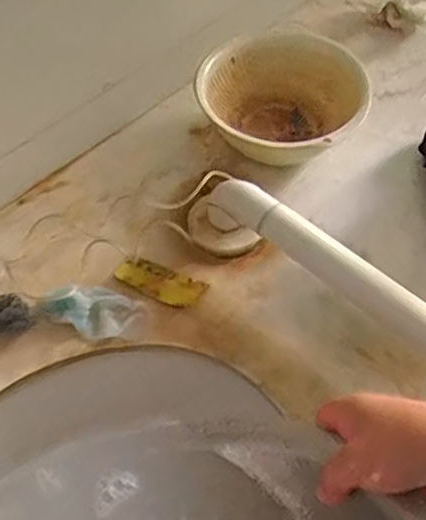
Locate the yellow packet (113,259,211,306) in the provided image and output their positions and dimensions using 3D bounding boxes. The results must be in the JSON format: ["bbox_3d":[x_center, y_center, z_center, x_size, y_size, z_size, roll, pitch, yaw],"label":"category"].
[{"bbox_3d":[-0.050,0.020,0.613,0.081,0.012,0.036,20,58,14],"label":"yellow packet"}]

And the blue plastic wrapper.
[{"bbox_3d":[-0.108,0.043,0.591,0.087,0.018,0.048,19,57,13],"label":"blue plastic wrapper"}]

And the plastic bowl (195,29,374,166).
[{"bbox_3d":[0.072,-0.160,0.692,0.171,0.088,0.160,23,59,16],"label":"plastic bowl"}]

